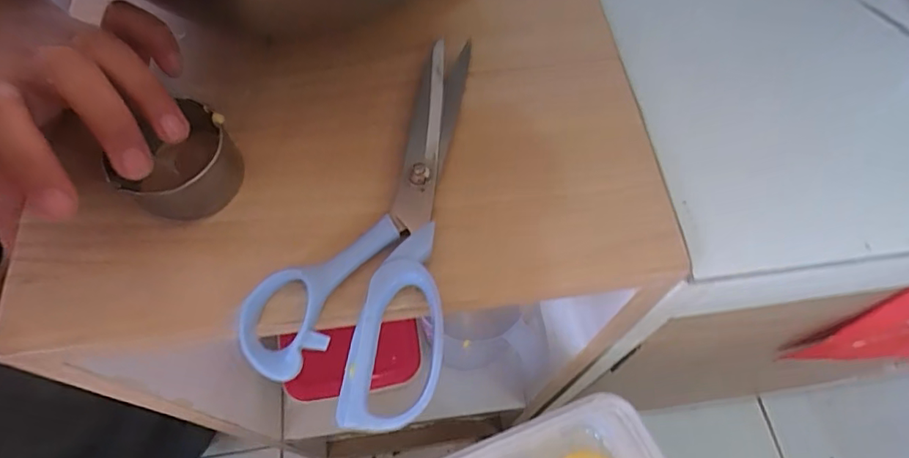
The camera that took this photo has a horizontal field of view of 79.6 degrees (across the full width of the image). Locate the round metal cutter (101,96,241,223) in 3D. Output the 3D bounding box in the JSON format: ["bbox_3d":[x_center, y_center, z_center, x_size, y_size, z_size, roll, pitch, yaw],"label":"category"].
[{"bbox_3d":[-0.128,-0.031,0.252,0.053,0.033,0.047,30,67,13],"label":"round metal cutter"}]

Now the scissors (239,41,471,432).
[{"bbox_3d":[-0.034,-0.011,0.250,0.079,0.013,0.188,10,64,4],"label":"scissors"}]

